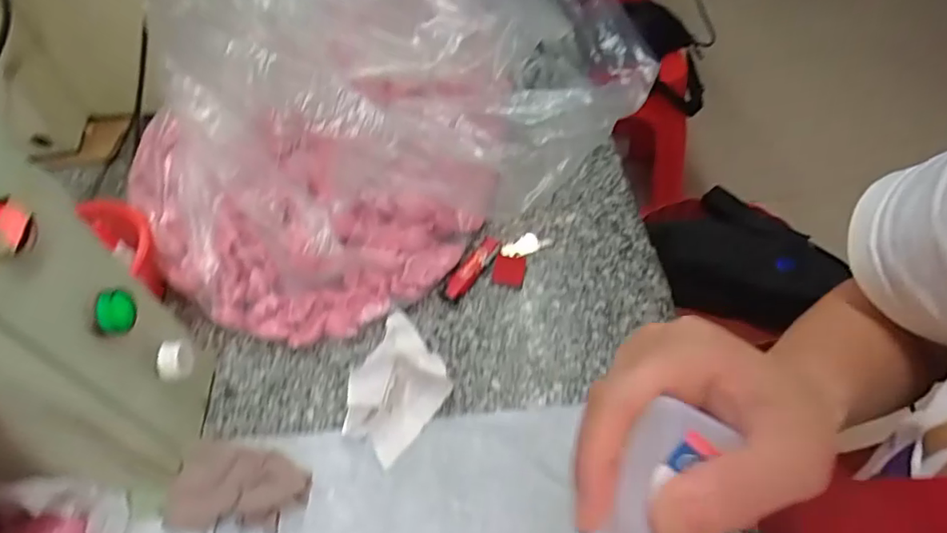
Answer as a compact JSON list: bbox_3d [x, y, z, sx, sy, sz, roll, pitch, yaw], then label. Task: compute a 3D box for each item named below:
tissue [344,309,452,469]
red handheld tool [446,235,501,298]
[{"bbox_3d":[-0.063,0.080,0.423,0.078,0.046,0.098,26,59,26],"label":"tissue"},{"bbox_3d":[0.000,0.002,0.504,0.017,0.012,0.072,24,58,25],"label":"red handheld tool"}]

